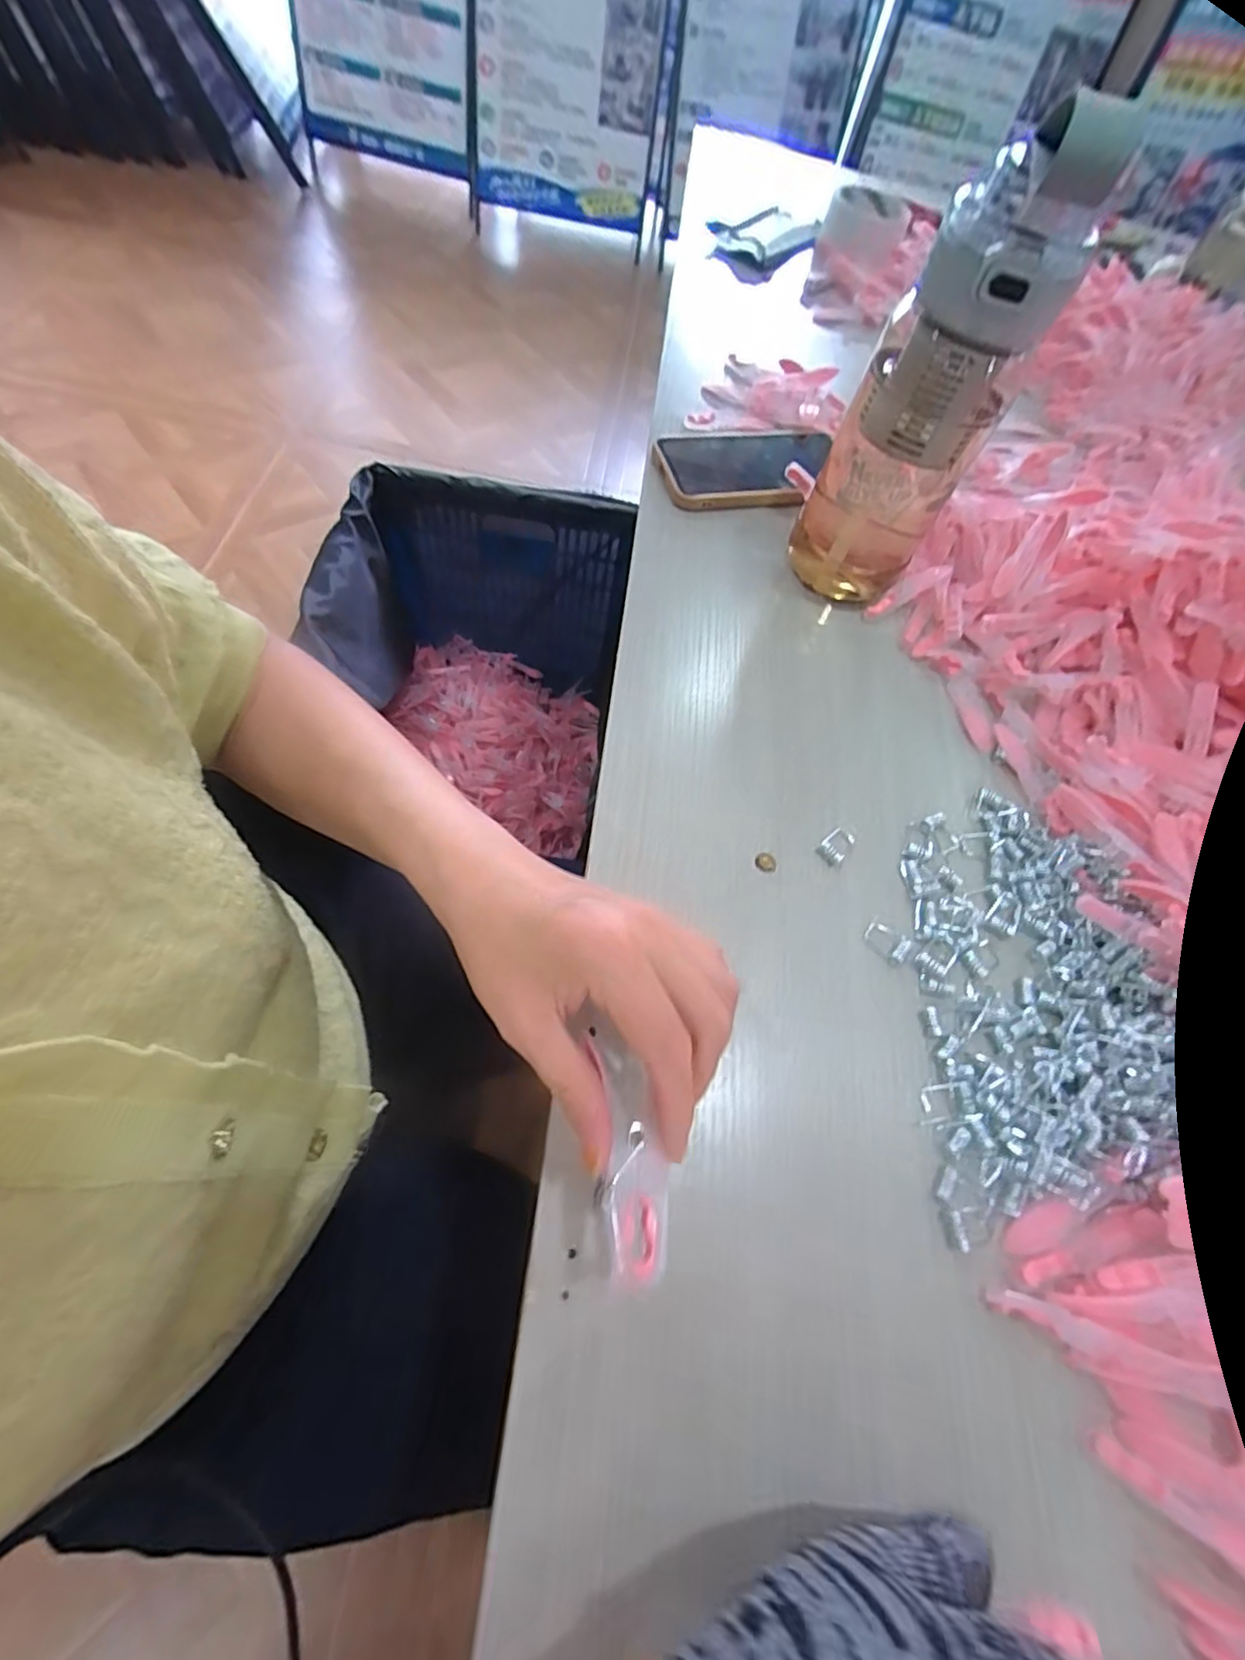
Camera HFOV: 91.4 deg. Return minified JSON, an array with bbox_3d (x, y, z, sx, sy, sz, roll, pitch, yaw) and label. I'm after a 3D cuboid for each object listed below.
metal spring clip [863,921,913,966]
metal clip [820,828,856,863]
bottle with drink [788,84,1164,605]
[{"bbox_3d":[0.136,0.057,0.312,0.023,0.004,0.016,36,63,9],"label":"metal spring clip"},{"bbox_3d":[0.119,0.007,0.336,0.015,0.005,0.022,37,64,10],"label":"metal clip"},{"bbox_3d":[0.166,-0.238,0.343,0.084,0.230,0.083,25,63,8],"label":"bottle with drink"}]

